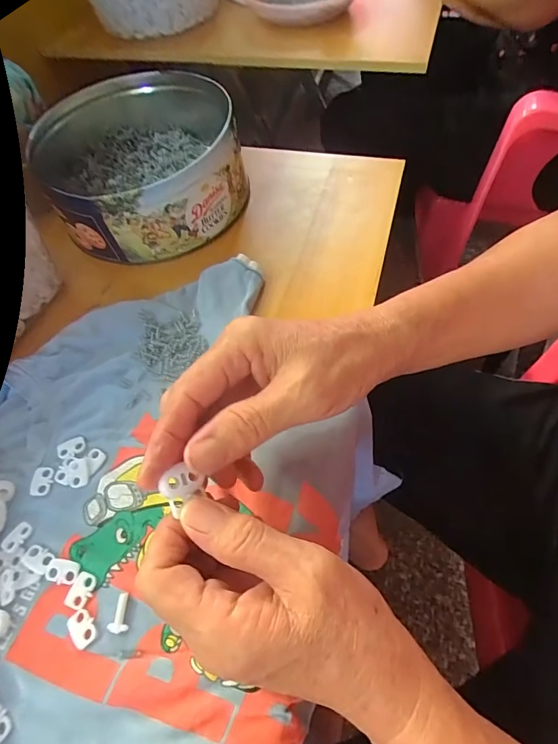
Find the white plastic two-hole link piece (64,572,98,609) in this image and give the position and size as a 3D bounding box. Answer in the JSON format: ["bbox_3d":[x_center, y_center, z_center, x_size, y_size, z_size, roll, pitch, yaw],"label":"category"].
[{"bbox_3d":[-0.114,0.126,0.239,0.013,0.004,0.019,15,60,14],"label":"white plastic two-hole link piece"}]

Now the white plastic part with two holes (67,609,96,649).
[{"bbox_3d":[-0.109,0.141,0.229,0.012,0.004,0.019,-34,61,-16],"label":"white plastic part with two holes"}]

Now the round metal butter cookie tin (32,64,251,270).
[{"bbox_3d":[-0.131,-0.213,0.405,0.179,0.060,0.215,-15,58,-5],"label":"round metal butter cookie tin"}]

